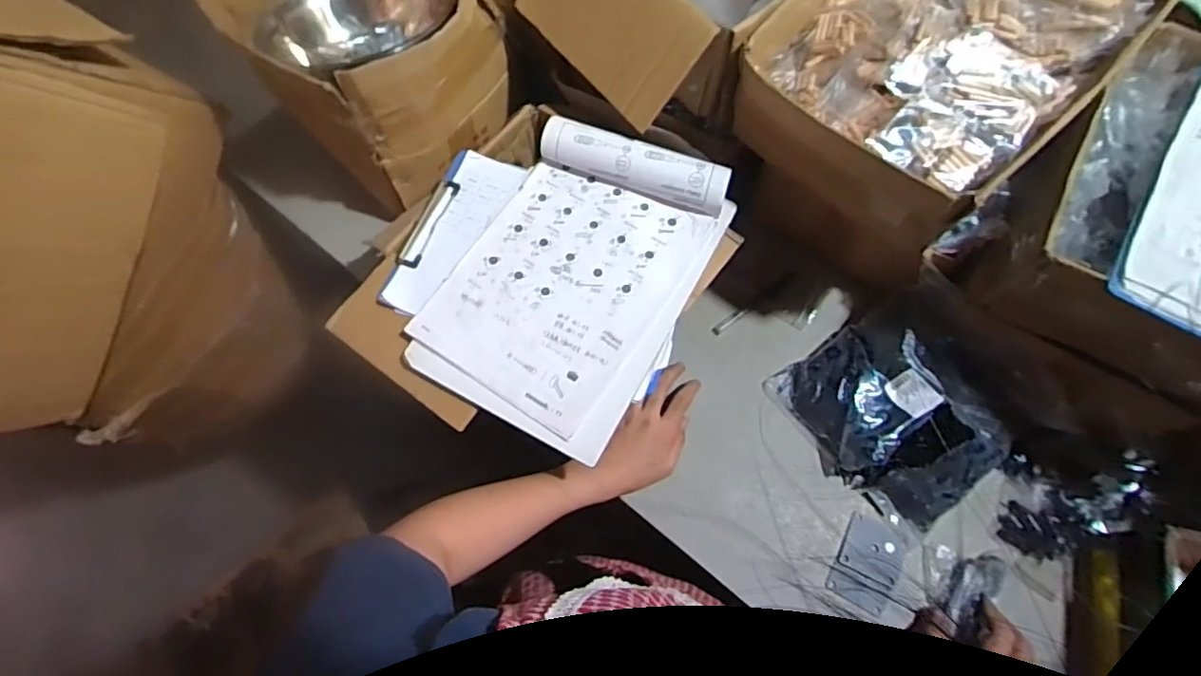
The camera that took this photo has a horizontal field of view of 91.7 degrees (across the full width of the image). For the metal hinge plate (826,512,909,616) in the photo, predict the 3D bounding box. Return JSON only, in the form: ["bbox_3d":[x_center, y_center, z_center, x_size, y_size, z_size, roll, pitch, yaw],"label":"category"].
[{"bbox_3d":[0.295,0.249,0.643,0.063,0.005,0.091,27,73,12],"label":"metal hinge plate"}]

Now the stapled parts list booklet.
[{"bbox_3d":[-0.027,-0.069,0.609,0.233,0.042,0.330,26,73,12],"label":"stapled parts list booklet"}]

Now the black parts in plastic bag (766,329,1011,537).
[{"bbox_3d":[0.324,0.092,0.665,0.150,0.076,0.225,-42,73,-12],"label":"black parts in plastic bag"}]

